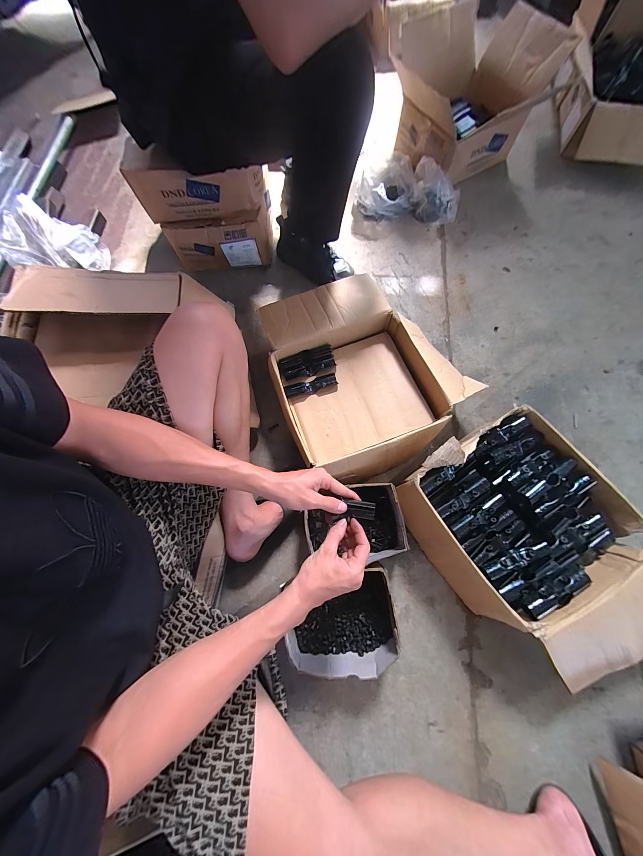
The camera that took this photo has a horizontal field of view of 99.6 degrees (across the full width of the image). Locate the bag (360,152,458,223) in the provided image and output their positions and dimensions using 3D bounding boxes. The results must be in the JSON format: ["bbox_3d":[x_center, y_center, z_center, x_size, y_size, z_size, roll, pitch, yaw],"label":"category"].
[{"bbox_3d":[0.291,-0.801,0.908,0.326,0.107,0.185,6,72,4],"label":"bag"}]

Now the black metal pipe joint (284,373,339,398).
[{"bbox_3d":[-0.025,-0.099,0.652,0.125,0.025,0.031,-19,73,-4],"label":"black metal pipe joint"}]

